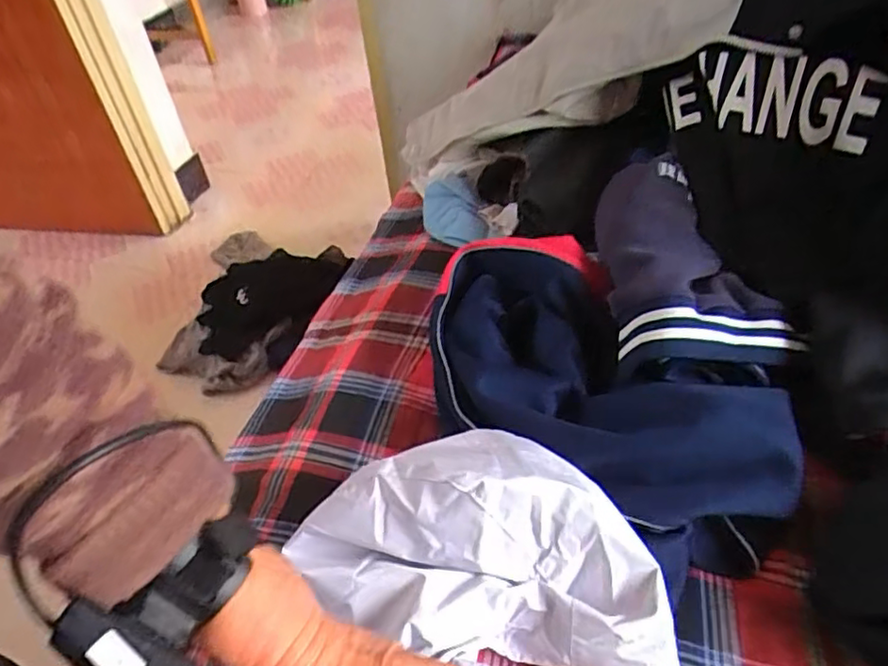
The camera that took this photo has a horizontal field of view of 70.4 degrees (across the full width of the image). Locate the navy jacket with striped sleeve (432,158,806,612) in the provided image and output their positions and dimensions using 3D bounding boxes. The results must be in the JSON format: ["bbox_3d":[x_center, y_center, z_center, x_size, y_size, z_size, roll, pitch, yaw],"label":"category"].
[{"bbox_3d":[0.163,0.006,0.551,0.316,0.115,0.340,-34,49,-26],"label":"navy jacket with striped sleeve"}]

